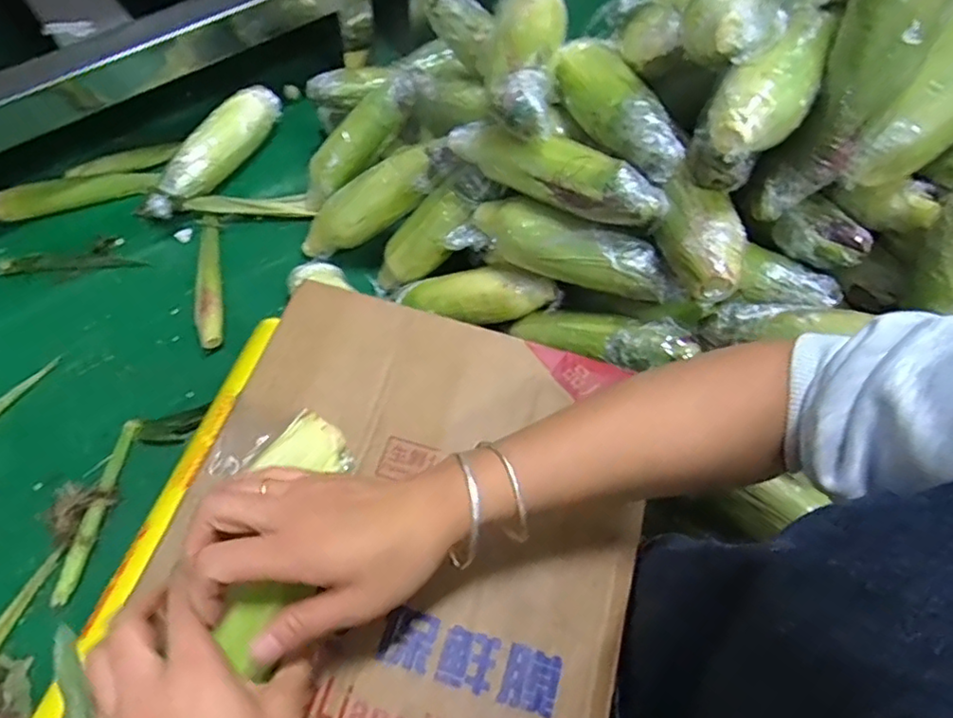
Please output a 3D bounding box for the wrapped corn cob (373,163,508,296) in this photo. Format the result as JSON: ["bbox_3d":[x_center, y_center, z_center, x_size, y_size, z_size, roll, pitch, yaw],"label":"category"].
[{"bbox_3d":[-0.054,-0.137,0.668,0.041,0.203,0.054,9,53,-43],"label":"wrapped corn cob"}]

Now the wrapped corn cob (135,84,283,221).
[{"bbox_3d":[-0.346,-0.278,0.803,0.063,0.048,0.236,30,65,13],"label":"wrapped corn cob"}]

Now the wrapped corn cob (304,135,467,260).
[{"bbox_3d":[-0.116,-0.174,0.688,0.230,0.050,0.048,-24,58,28],"label":"wrapped corn cob"}]

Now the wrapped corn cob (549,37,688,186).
[{"bbox_3d":[0.123,-0.229,0.540,0.068,0.046,0.191,-23,66,-14],"label":"wrapped corn cob"}]

